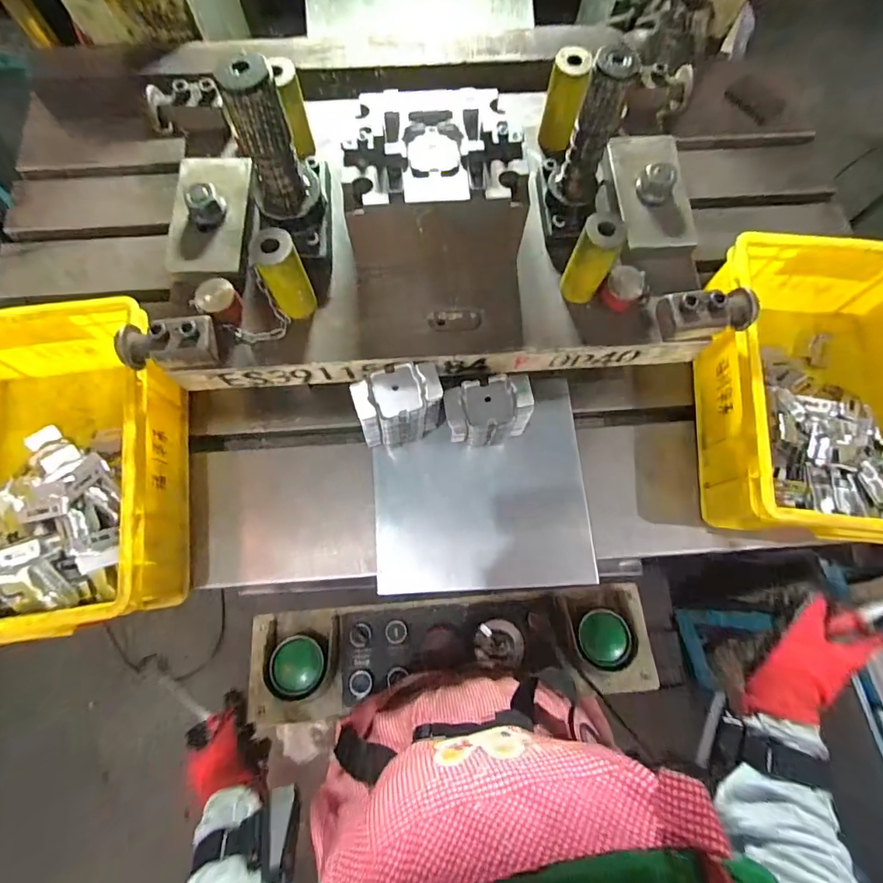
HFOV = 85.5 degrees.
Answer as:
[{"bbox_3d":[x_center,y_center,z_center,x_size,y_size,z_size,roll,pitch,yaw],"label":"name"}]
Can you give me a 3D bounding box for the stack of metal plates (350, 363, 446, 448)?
[{"bbox_3d":[-0.046,-0.033,0.555,0.094,0.135,0.059,-8,73,-4],"label":"stack of metal plates"}]

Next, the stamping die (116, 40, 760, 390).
[{"bbox_3d":[-0.012,-0.235,0.482,0.632,0.199,0.319,-9,74,-4],"label":"stamping die"}]

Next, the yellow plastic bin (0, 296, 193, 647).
[{"bbox_3d":[-0.440,0.038,0.535,0.260,0.130,0.341,-8,73,-4],"label":"yellow plastic bin"}]

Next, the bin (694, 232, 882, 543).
[{"bbox_3d":[0.463,-0.057,0.572,0.271,0.141,0.342,3,73,-1],"label":"bin"}]

